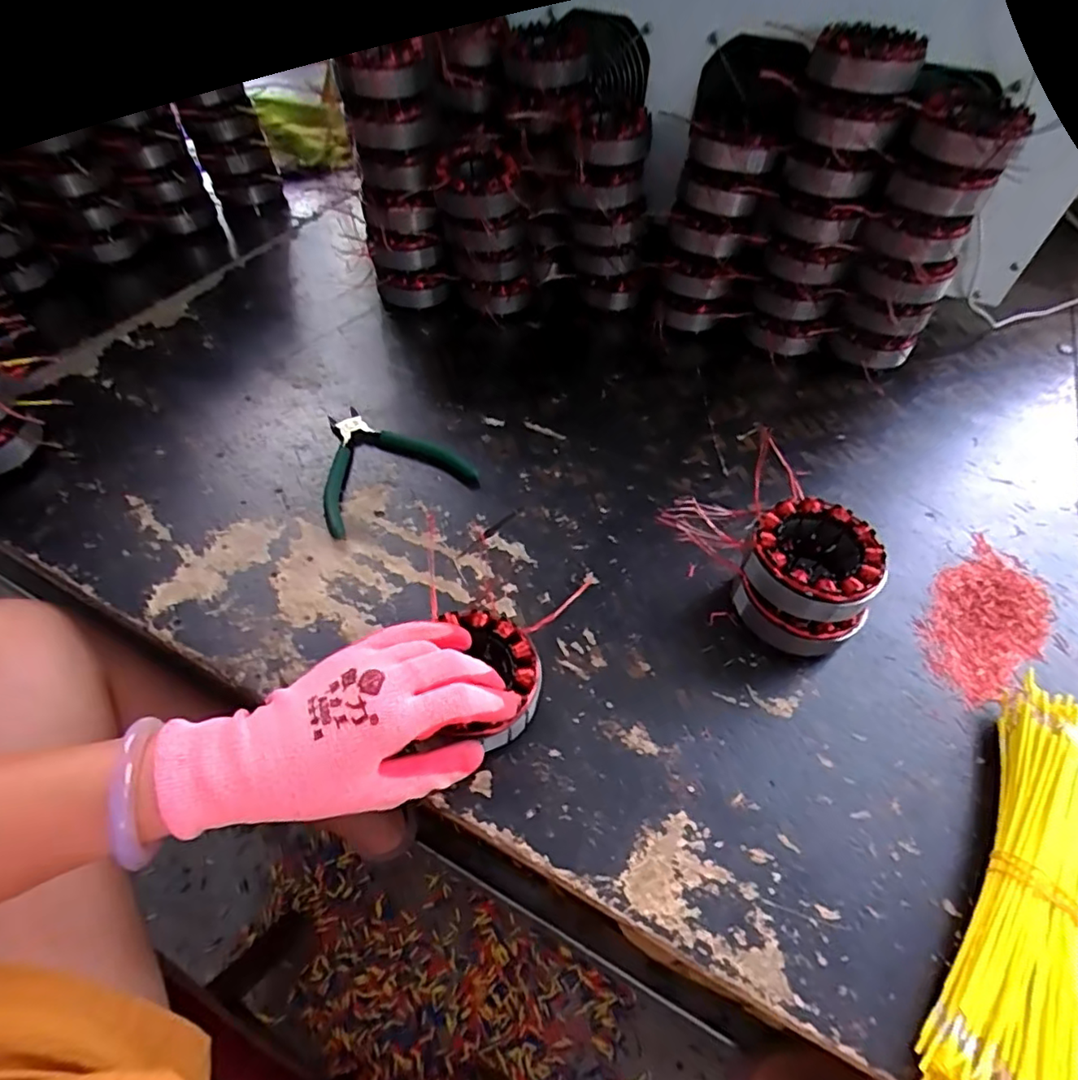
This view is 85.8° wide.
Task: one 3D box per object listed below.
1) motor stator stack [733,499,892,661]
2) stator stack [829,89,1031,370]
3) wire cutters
[{"bbox_3d":[0.187,0.028,0.417,0.090,0.077,0.090,21,55,14],"label":"motor stator stack"},{"bbox_3d":[0.353,-0.270,0.553,0.088,0.237,0.086,29,57,19],"label":"stator stack"},{"bbox_3d":[-0.139,-0.074,0.515,0.132,0.012,0.130,-25,57,-19],"label":"wire cutters"}]

